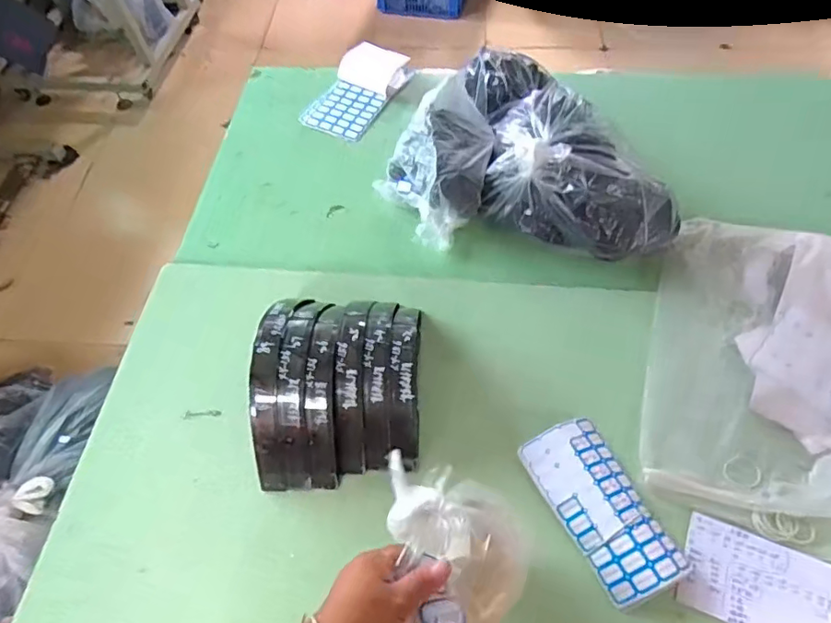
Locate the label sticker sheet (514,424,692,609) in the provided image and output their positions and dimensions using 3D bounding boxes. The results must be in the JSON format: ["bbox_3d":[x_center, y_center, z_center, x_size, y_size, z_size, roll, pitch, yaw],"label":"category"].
[{"bbox_3d":[0.221,0.228,0.649,0.102,0.036,0.205,-26,60,-11],"label":"label sticker sheet"}]

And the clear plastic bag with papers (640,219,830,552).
[{"bbox_3d":[0.499,0.071,0.703,0.357,0.069,0.440,15,61,13],"label":"clear plastic bag with papers"}]

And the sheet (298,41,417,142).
[{"bbox_3d":[-0.116,-0.442,1.077,0.129,0.053,0.234,25,64,18],"label":"sheet"}]

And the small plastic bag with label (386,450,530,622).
[{"bbox_3d":[0.030,0.243,0.482,0.130,0.087,0.185,7,60,9],"label":"small plastic bag with label"}]

